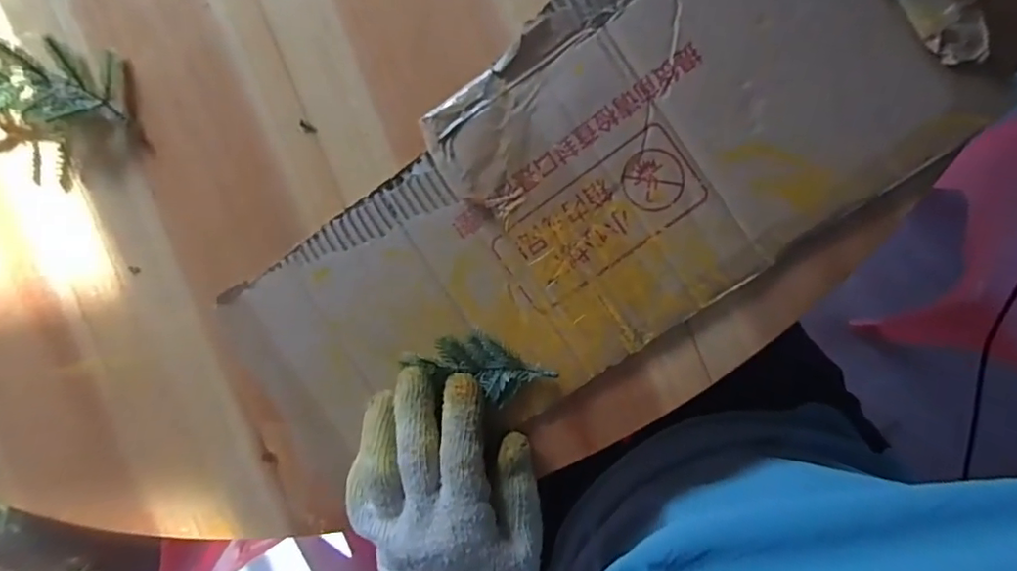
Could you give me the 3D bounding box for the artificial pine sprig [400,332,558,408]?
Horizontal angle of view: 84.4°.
[{"bbox_3d":[-0.019,0.049,0.339,0.090,0.012,0.037,10,95,9],"label":"artificial pine sprig"}]

